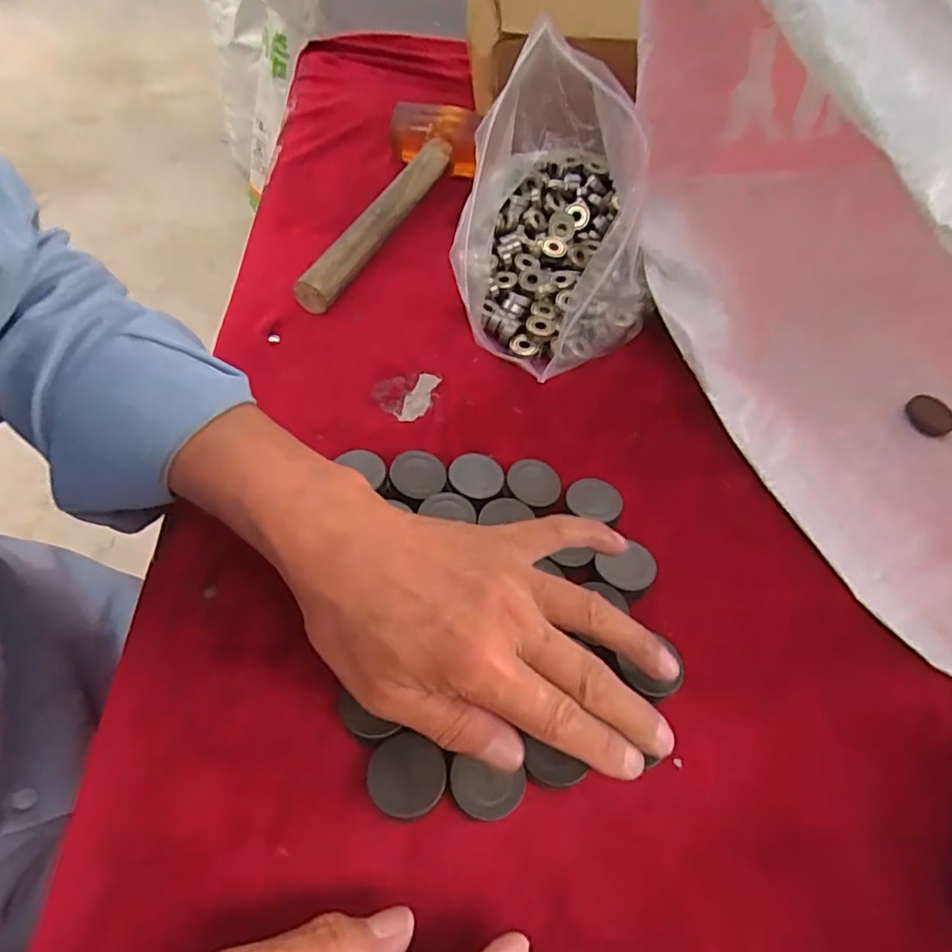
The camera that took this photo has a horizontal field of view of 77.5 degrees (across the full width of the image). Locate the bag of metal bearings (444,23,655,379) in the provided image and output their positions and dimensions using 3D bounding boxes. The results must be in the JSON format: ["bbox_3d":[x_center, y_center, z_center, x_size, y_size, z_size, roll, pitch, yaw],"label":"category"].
[{"bbox_3d":[0.064,-0.203,0.433,0.146,0.148,0.230,12,53,4],"label":"bag of metal bearings"}]

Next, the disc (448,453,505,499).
[{"bbox_3d":[0.000,-0.001,0.349,0.031,0.004,0.030,3,53,-3],"label":"disc"}]

